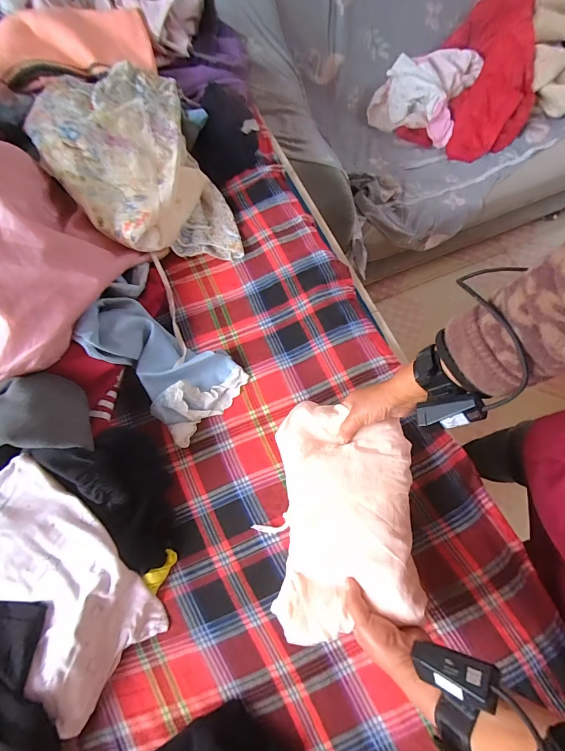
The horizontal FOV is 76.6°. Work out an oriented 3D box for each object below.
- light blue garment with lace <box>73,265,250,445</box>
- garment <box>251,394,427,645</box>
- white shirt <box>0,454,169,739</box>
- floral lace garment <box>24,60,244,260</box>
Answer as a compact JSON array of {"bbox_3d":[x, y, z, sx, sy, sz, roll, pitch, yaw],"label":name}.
[{"bbox_3d":[-0.204,-0.041,0.602,0.281,0.086,0.165,44,77,-1],"label":"light blue garment with lace"},{"bbox_3d":[0.084,0.193,0.487,0.182,0.050,0.290,-3,72,19],"label":"garment"},{"bbox_3d":[-0.311,0.272,0.469,0.302,0.107,0.200,41,77,16],"label":"white shirt"},{"bbox_3d":[-0.283,-0.404,0.681,0.265,0.145,0.425,-23,70,-6],"label":"floral lace garment"}]

